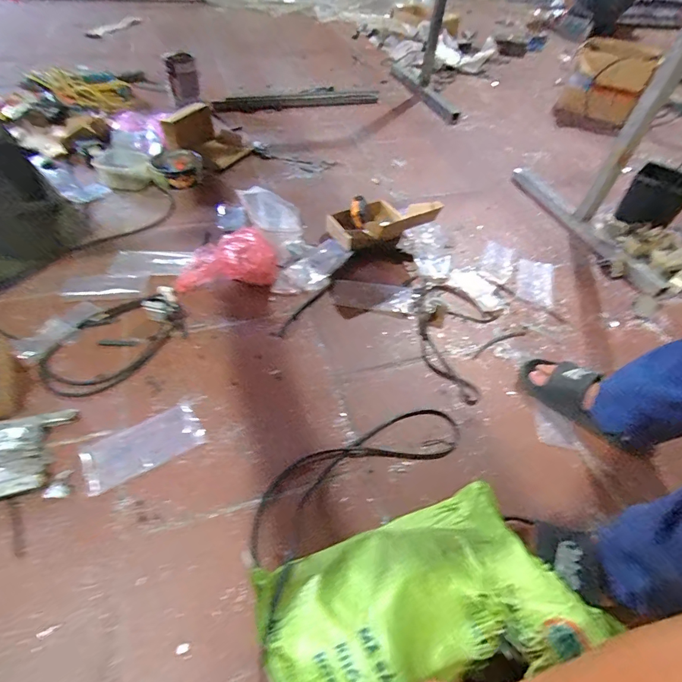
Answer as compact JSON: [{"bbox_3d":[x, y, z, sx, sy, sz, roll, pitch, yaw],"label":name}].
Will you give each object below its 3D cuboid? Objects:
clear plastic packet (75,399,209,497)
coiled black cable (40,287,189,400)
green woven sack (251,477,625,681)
[{"bbox_3d":[-0.346,0.177,0.704,0.190,0.012,0.095,-28,58,-24],"label":"clear plastic packet"},{"bbox_3d":[-0.465,-0.013,0.840,0.190,0.026,0.312,29,55,19],"label":"coiled black cable"},{"bbox_3d":[0.144,0.422,0.459,0.361,0.132,0.444,-18,52,-20],"label":"green woven sack"}]

